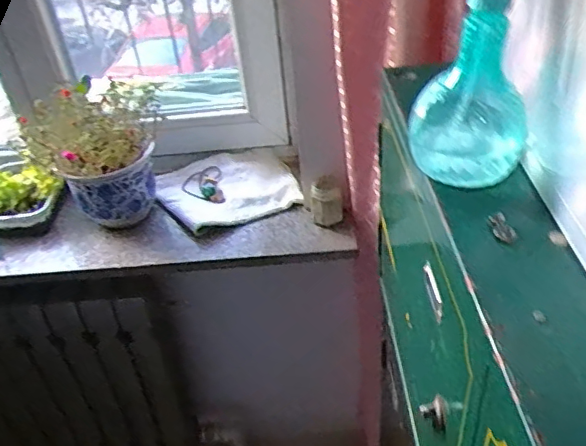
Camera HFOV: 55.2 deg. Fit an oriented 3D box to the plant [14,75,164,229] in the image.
[{"bbox_3d":[-0.404,-0.148,1.162,0.279,0.241,0.232,-15,39,-11],"label":"plant"}]

